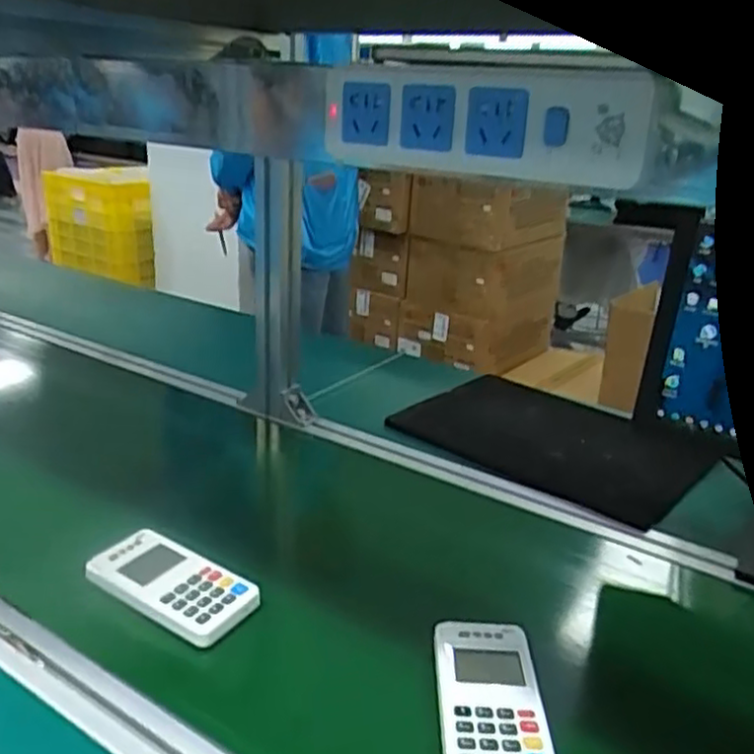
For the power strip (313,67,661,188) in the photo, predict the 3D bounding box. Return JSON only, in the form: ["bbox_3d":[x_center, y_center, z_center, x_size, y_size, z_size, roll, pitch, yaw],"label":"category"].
[{"bbox_3d":[0.051,-0.140,0.401,0.200,0.054,0.039,21,28,37],"label":"power strip"}]

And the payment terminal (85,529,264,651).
[{"bbox_3d":[-0.170,0.170,0.595,0.134,0.016,0.076,17,26,31],"label":"payment terminal"}]

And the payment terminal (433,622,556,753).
[{"bbox_3d":[0.079,0.225,0.502,0.073,0.014,0.138,4,22,1],"label":"payment terminal"}]

